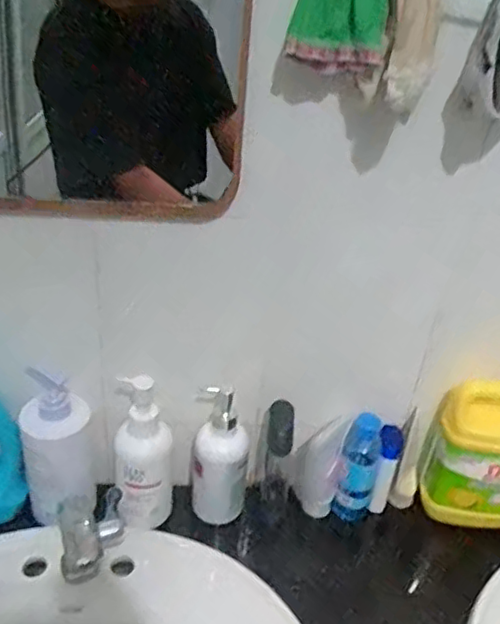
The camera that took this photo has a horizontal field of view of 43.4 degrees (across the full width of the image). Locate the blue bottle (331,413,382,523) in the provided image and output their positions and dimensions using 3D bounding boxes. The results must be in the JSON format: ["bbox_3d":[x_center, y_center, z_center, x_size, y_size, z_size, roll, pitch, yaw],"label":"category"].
[{"bbox_3d":[0.142,0.209,0.824,0.048,0.161,0.035,15,33,14],"label":"blue bottle"}]

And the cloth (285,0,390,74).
[{"bbox_3d":[0.076,-0.252,0.534,0.083,0.084,0.022,1,33,-7],"label":"cloth"}]

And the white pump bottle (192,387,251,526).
[{"bbox_3d":[-0.038,0.181,0.803,0.068,0.181,0.065,2,32,-5],"label":"white pump bottle"}]

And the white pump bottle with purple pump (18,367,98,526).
[{"bbox_3d":[-0.237,0.169,0.779,0.080,0.174,0.091,-5,34,-16],"label":"white pump bottle with purple pump"}]

